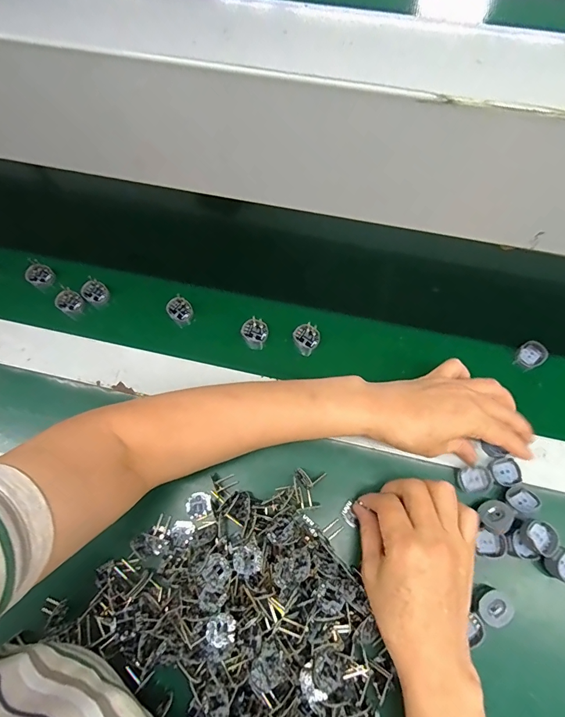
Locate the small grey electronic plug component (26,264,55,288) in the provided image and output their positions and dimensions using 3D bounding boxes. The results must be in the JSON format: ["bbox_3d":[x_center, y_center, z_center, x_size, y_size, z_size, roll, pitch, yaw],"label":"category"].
[{"bbox_3d":[-0.291,-0.100,0.459,0.028,0.005,0.029,-18,92,-14],"label":"small grey electronic plug component"}]

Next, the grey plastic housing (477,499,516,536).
[{"bbox_3d":[0.192,0.142,0.342,0.030,0.008,0.028,-4,66,-1],"label":"grey plastic housing"}]

